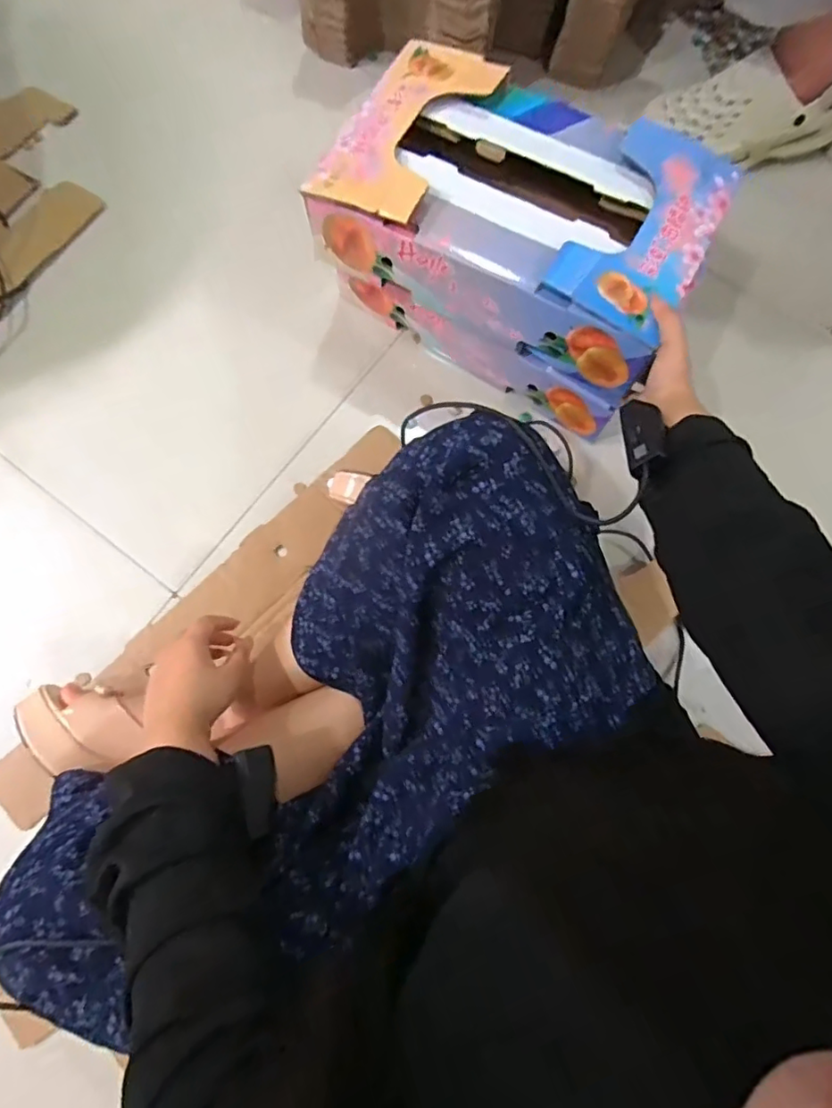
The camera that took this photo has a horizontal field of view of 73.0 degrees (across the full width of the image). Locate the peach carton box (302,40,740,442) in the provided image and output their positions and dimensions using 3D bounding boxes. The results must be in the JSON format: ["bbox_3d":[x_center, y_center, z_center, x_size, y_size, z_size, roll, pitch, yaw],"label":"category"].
[{"bbox_3d":[0.109,-0.362,0.664,0.387,0.192,0.230,28,77,6],"label":"peach carton box"}]

